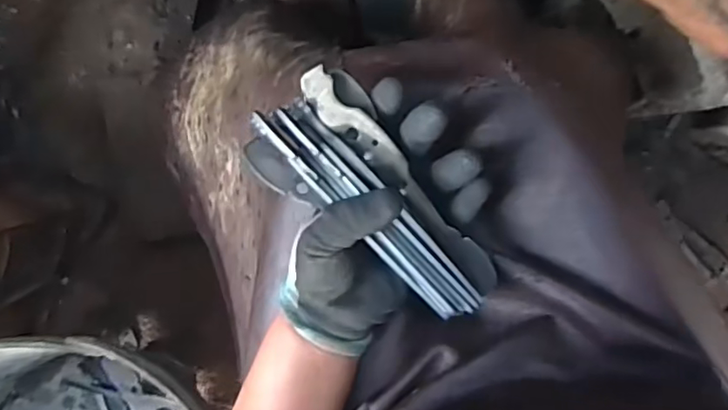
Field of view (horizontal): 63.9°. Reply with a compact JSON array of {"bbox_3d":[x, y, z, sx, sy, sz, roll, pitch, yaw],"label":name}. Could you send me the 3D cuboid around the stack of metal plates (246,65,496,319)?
[{"bbox_3d":[0.011,0.000,0.371,0.178,0.035,0.079,45,93,-5],"label":"stack of metal plates"}]

